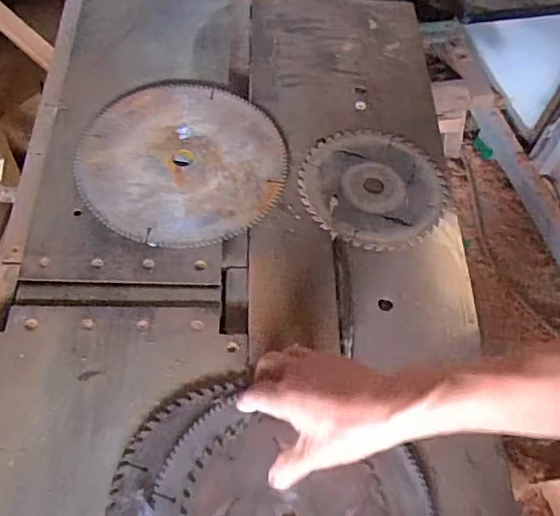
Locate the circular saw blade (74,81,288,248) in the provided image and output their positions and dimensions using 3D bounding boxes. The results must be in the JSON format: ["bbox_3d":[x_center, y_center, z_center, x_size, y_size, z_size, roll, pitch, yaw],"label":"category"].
[{"bbox_3d":[-0.114,-0.119,0.711,0.236,0.006,0.238,2,59,-3],"label":"circular saw blade"}]

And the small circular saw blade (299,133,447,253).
[{"bbox_3d":[0.111,-0.086,0.714,0.166,0.006,0.173,2,59,-3],"label":"small circular saw blade"}]

